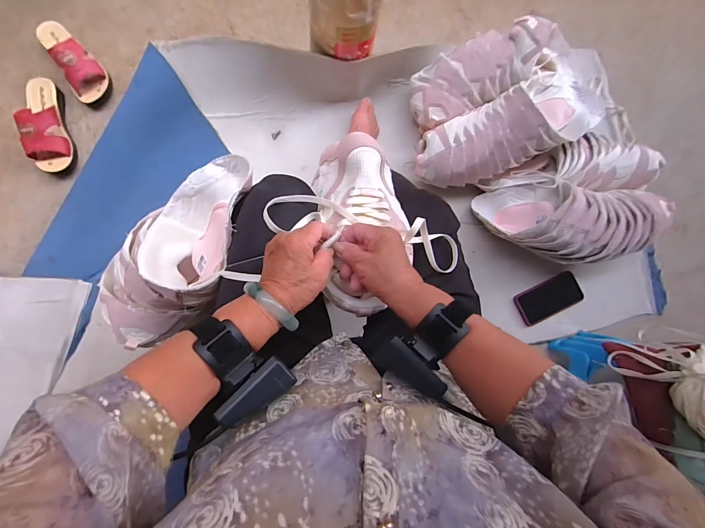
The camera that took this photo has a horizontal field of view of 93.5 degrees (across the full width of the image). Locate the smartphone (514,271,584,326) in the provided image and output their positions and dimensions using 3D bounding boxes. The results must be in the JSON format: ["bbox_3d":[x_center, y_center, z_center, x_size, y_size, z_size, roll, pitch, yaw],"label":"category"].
[{"bbox_3d":[0.495,0.084,0.827,0.172,0.014,0.082,-24,88,-7],"label":"smartphone"}]

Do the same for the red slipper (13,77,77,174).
[{"bbox_3d":[-0.707,-0.321,0.761,0.076,0.069,0.220,-13,83,-7],"label":"red slipper"}]

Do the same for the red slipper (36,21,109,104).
[{"bbox_3d":[-0.664,-0.493,0.778,0.087,0.068,0.209,-34,99,-9],"label":"red slipper"}]

